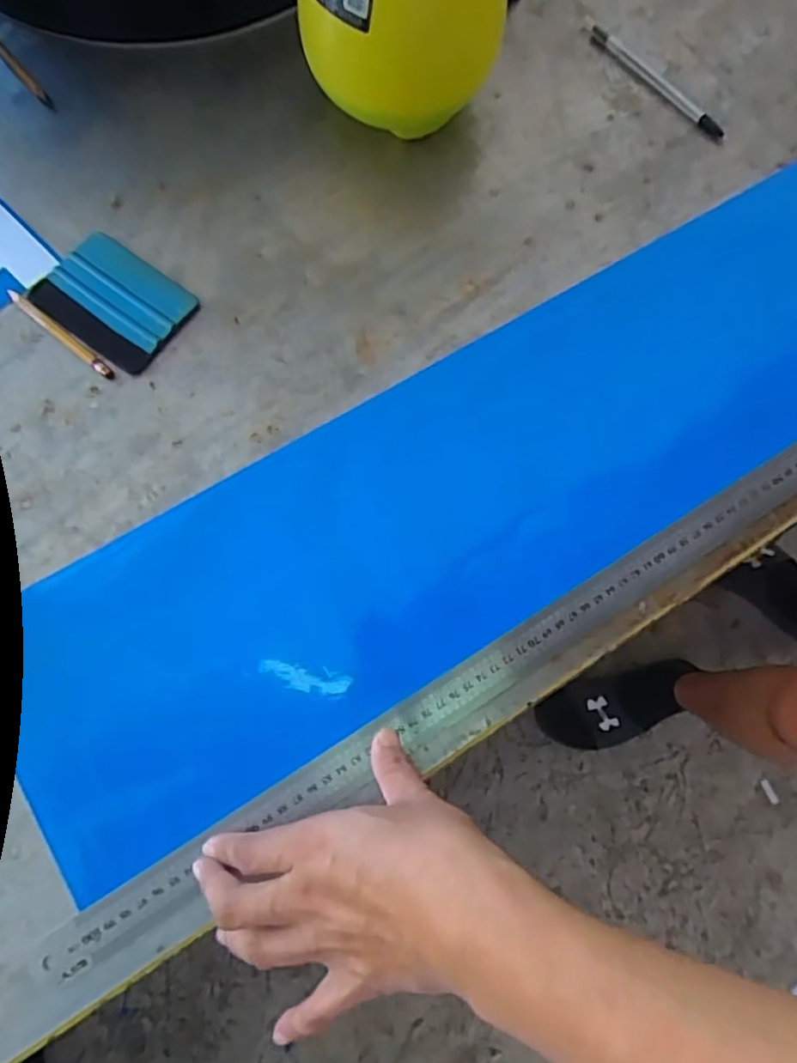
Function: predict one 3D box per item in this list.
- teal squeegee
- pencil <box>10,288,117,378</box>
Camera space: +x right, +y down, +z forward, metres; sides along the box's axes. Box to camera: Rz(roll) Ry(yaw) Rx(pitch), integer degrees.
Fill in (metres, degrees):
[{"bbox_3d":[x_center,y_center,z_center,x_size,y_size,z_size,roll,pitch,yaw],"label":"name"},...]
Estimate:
[{"bbox_3d":[-0.199,-0.162,0.467,0.100,0.006,0.069,36,78,7],"label":"teal squeegee"},{"bbox_3d":[-0.233,-0.136,0.458,0.098,0.007,0.009,40,78,8],"label":"pencil"}]

